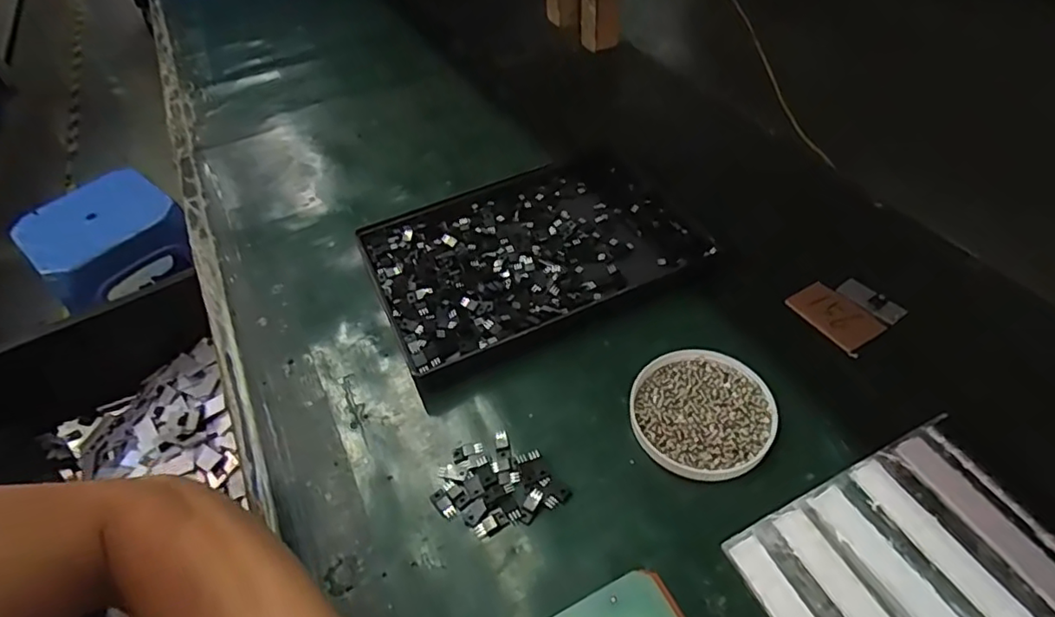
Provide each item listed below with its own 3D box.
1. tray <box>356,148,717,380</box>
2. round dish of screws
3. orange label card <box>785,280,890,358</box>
[{"bbox_3d":[0.004,-0.056,0.544,0.282,0.026,0.193,-22,49,-13],"label":"tray"},{"bbox_3d":[0.124,0.072,0.420,0.100,0.011,0.095,-3,47,4],"label":"round dish of screws"},{"bbox_3d":[0.250,0.006,0.480,0.042,0.004,0.067,-31,56,-16],"label":"orange label card"}]

